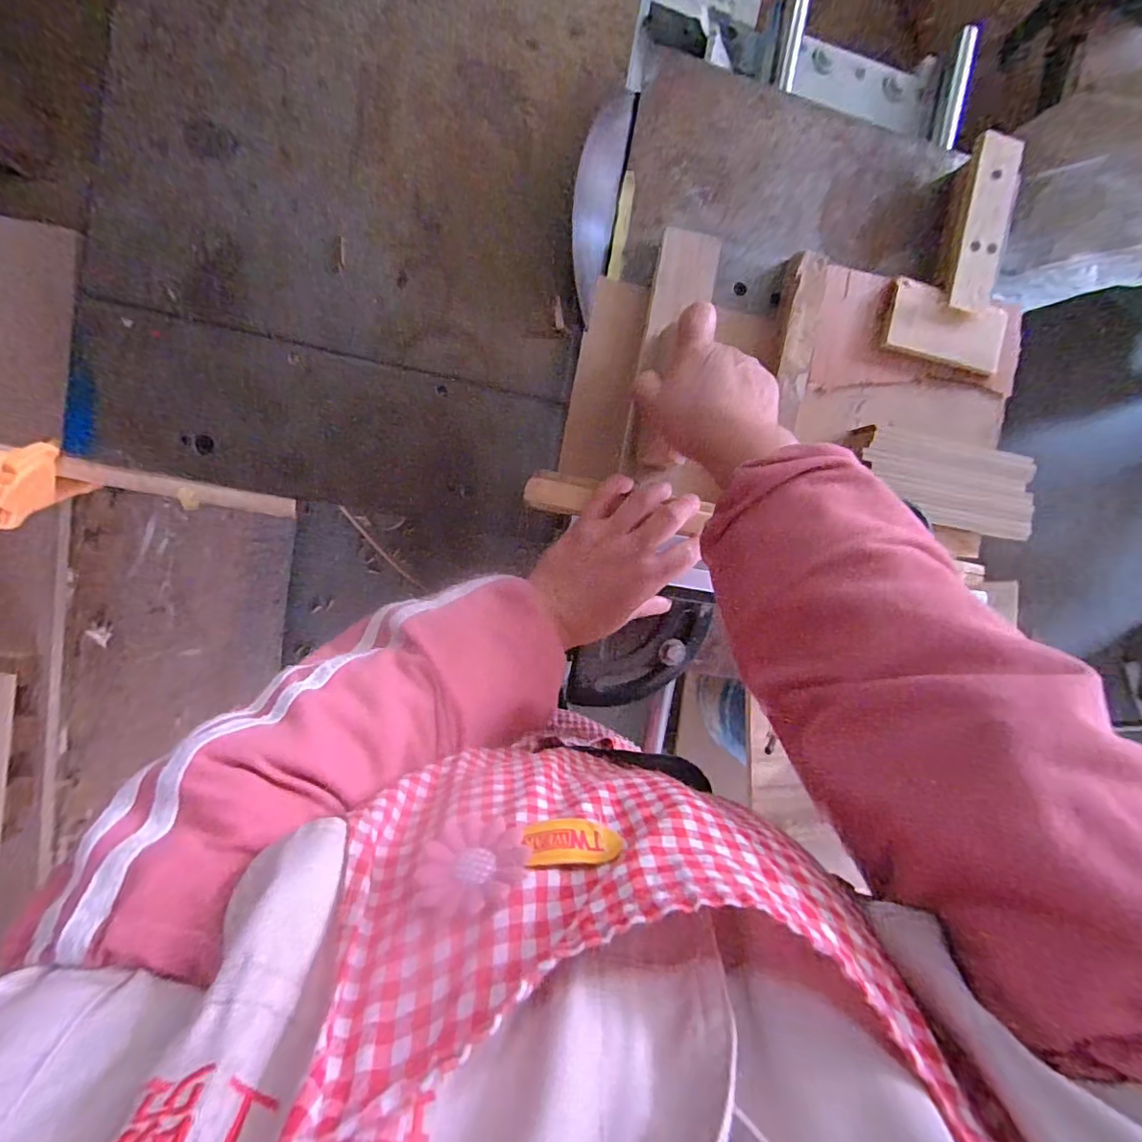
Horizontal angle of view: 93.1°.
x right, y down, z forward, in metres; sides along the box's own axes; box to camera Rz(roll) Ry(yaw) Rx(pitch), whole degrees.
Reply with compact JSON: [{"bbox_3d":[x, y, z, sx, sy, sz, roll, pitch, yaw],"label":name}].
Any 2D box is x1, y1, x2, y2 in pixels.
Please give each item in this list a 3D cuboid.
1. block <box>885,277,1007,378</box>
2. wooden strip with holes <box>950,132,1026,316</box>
[{"bbox_3d":[0.324,-0.208,0.467,0.111,0.013,0.056,11,92,-10],"label":"block"},{"bbox_3d":[0.348,-0.290,0.453,0.042,0.009,0.135,9,93,-9],"label":"wooden strip with holes"}]

